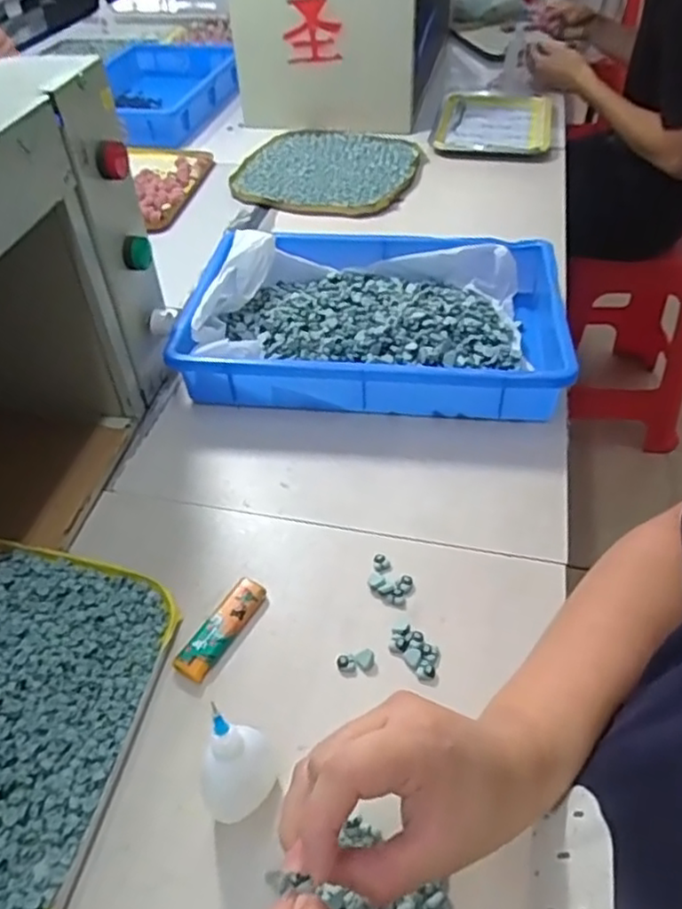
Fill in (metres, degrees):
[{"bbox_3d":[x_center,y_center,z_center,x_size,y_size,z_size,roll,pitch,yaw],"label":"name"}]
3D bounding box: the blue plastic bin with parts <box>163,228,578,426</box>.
[{"bbox_3d":[0.035,-0.139,0.677,0.364,0.066,0.246,5,45,7],"label":"blue plastic bin with parts"}]

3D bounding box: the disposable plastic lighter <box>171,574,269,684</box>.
[{"bbox_3d":[-0.083,0.120,0.460,0.024,0.008,0.079,23,50,23],"label":"disposable plastic lighter"}]

